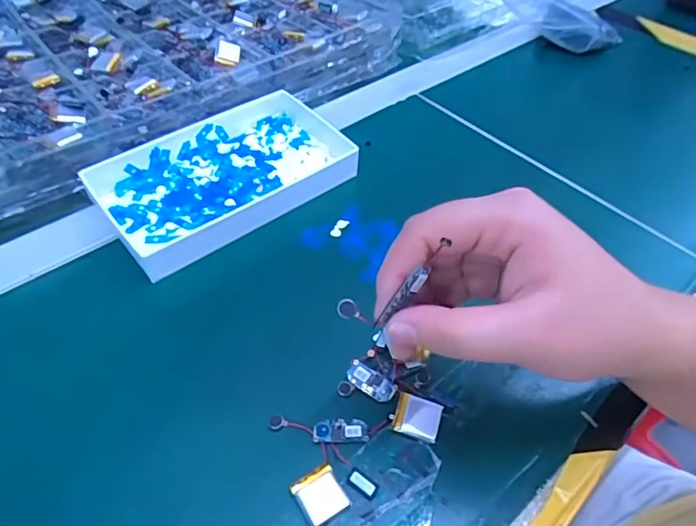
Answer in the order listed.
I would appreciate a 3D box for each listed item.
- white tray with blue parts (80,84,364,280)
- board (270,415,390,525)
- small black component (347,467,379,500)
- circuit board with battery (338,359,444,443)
[{"bbox_3d":[-0.087,-0.067,0.373,0.175,0.028,0.107,-31,54,-26],"label":"white tray with blue parts"},{"bbox_3d":[-0.011,0.100,0.248,0.058,0.004,0.052,2,47,1],"label":"board"},{"bbox_3d":[0.007,0.105,0.243,0.016,0.005,0.008,30,54,25],"label":"small black component"},{"bbox_3d":[0.023,0.074,0.270,0.056,0.008,0.022,23,51,20],"label":"circuit board with battery"}]

